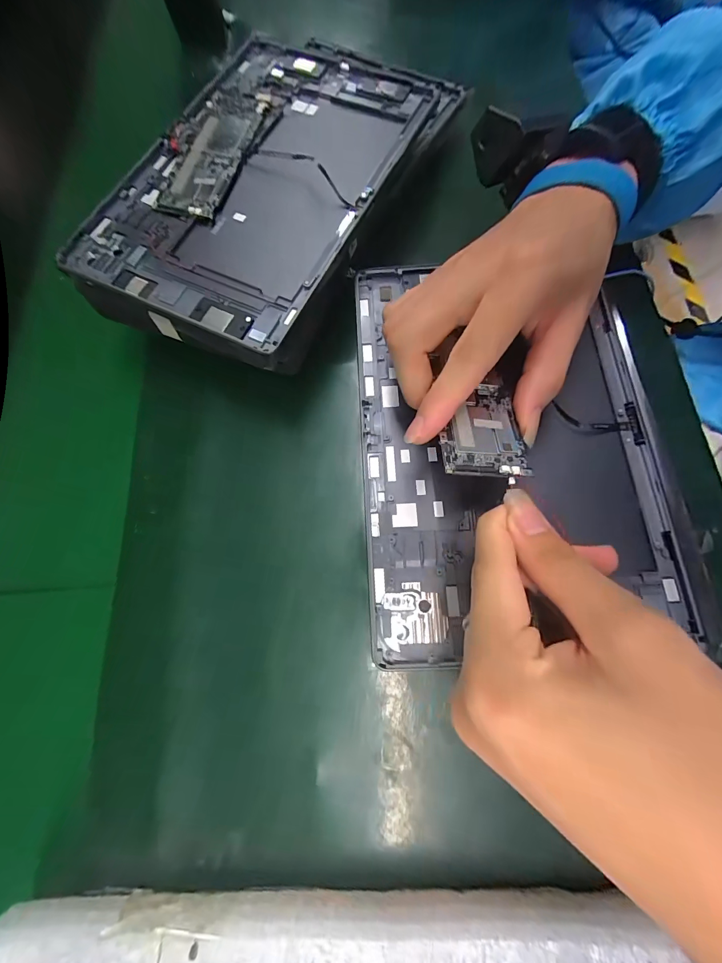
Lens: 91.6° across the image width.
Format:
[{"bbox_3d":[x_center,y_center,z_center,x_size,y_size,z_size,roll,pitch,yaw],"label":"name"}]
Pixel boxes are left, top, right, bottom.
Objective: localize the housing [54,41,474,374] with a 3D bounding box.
[{"bbox_3d":[-0.069,-0.212,0.252,0.175,0.031,0.265,22,76,12],"label":"housing"}]

